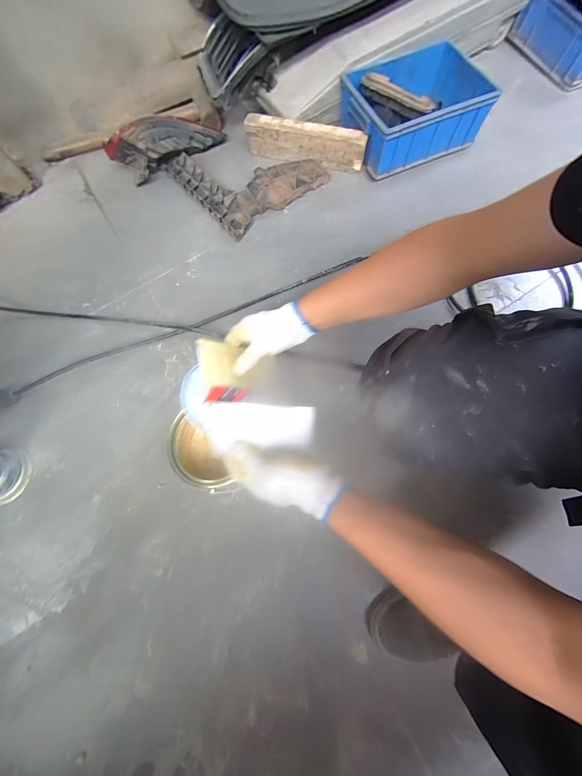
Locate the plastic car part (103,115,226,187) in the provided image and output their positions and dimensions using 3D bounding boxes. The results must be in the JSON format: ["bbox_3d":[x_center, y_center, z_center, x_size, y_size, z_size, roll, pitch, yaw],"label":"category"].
[{"bbox_3d":[-0.385,-0.765,0.885,0.356,0.109,0.096,-27,73,-6],"label":"plastic car part"}]

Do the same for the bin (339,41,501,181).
[{"bbox_3d":[0.359,-0.817,0.847,0.360,0.142,0.277,-20,73,-3],"label":"bin"}]

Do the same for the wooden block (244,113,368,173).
[{"bbox_3d":[0.038,-0.744,0.859,0.375,0.086,0.048,17,73,8],"label":"wooden block"}]

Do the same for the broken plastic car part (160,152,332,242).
[{"bbox_3d":[-0.146,-0.678,0.888,0.360,0.035,0.401,-39,74,-10],"label":"broken plastic car part"}]

